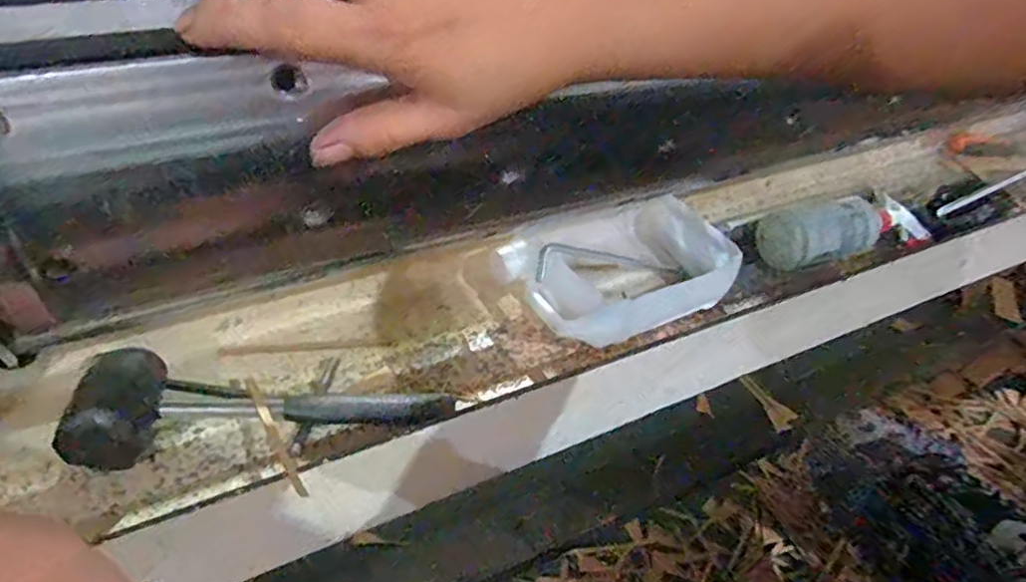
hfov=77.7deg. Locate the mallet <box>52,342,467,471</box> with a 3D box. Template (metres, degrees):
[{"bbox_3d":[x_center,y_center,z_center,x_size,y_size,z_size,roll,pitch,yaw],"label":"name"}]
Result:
[{"bbox_3d":[-0.202,0.102,0.522,0.290,0.068,0.096,4,40,-1],"label":"mallet"}]

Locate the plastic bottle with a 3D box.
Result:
[{"bbox_3d":[0.399,-0.068,0.761,0.231,0.070,0.056,-11,42,-17],"label":"plastic bottle"}]

